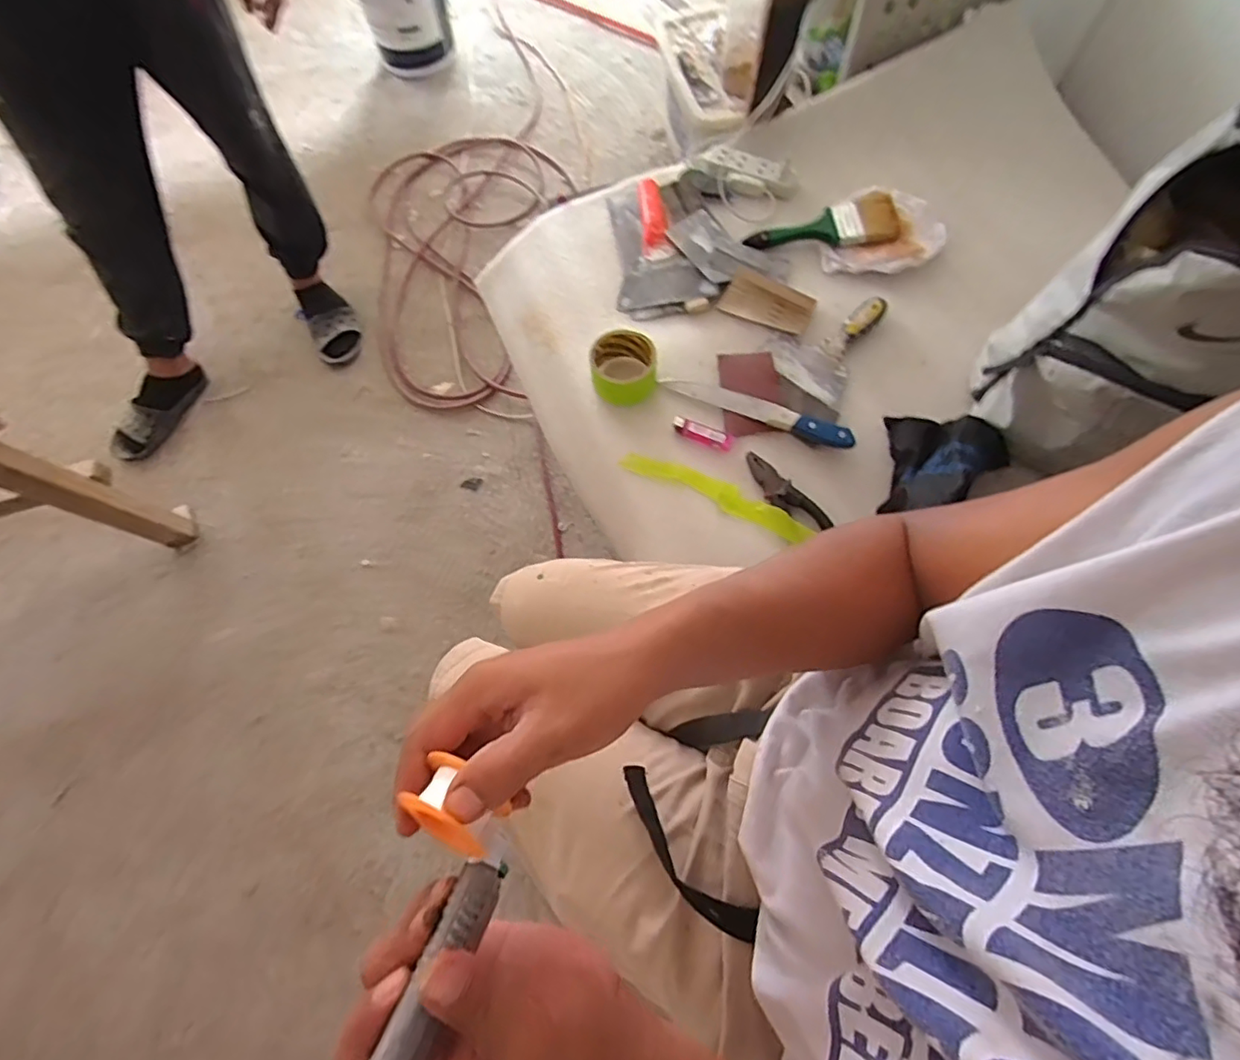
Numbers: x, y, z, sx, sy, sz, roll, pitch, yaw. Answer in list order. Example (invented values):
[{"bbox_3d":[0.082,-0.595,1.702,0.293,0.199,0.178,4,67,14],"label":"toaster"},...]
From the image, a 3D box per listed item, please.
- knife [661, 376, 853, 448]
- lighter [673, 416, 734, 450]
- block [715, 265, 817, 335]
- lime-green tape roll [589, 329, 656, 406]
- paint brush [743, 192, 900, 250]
[{"bbox_3d":[0.176,-0.160,0.755,0.252,0.022,0.027,25,70,13],"label":"knife"},{"bbox_3d":[0.107,-0.126,0.757,0.080,0.008,0.025,23,69,12],"label":"lighter"},{"bbox_3d":[0.210,-0.324,0.823,0.120,0.015,0.074,25,70,13],"label":"block"},{"bbox_3d":[0.005,-0.211,0.773,0.083,0.053,0.087,-1,66,2],"label":"lime-green tape roll"},{"bbox_3d":[0.299,-0.448,0.866,0.209,0.033,0.074,-5,66,0],"label":"paint brush"}]

